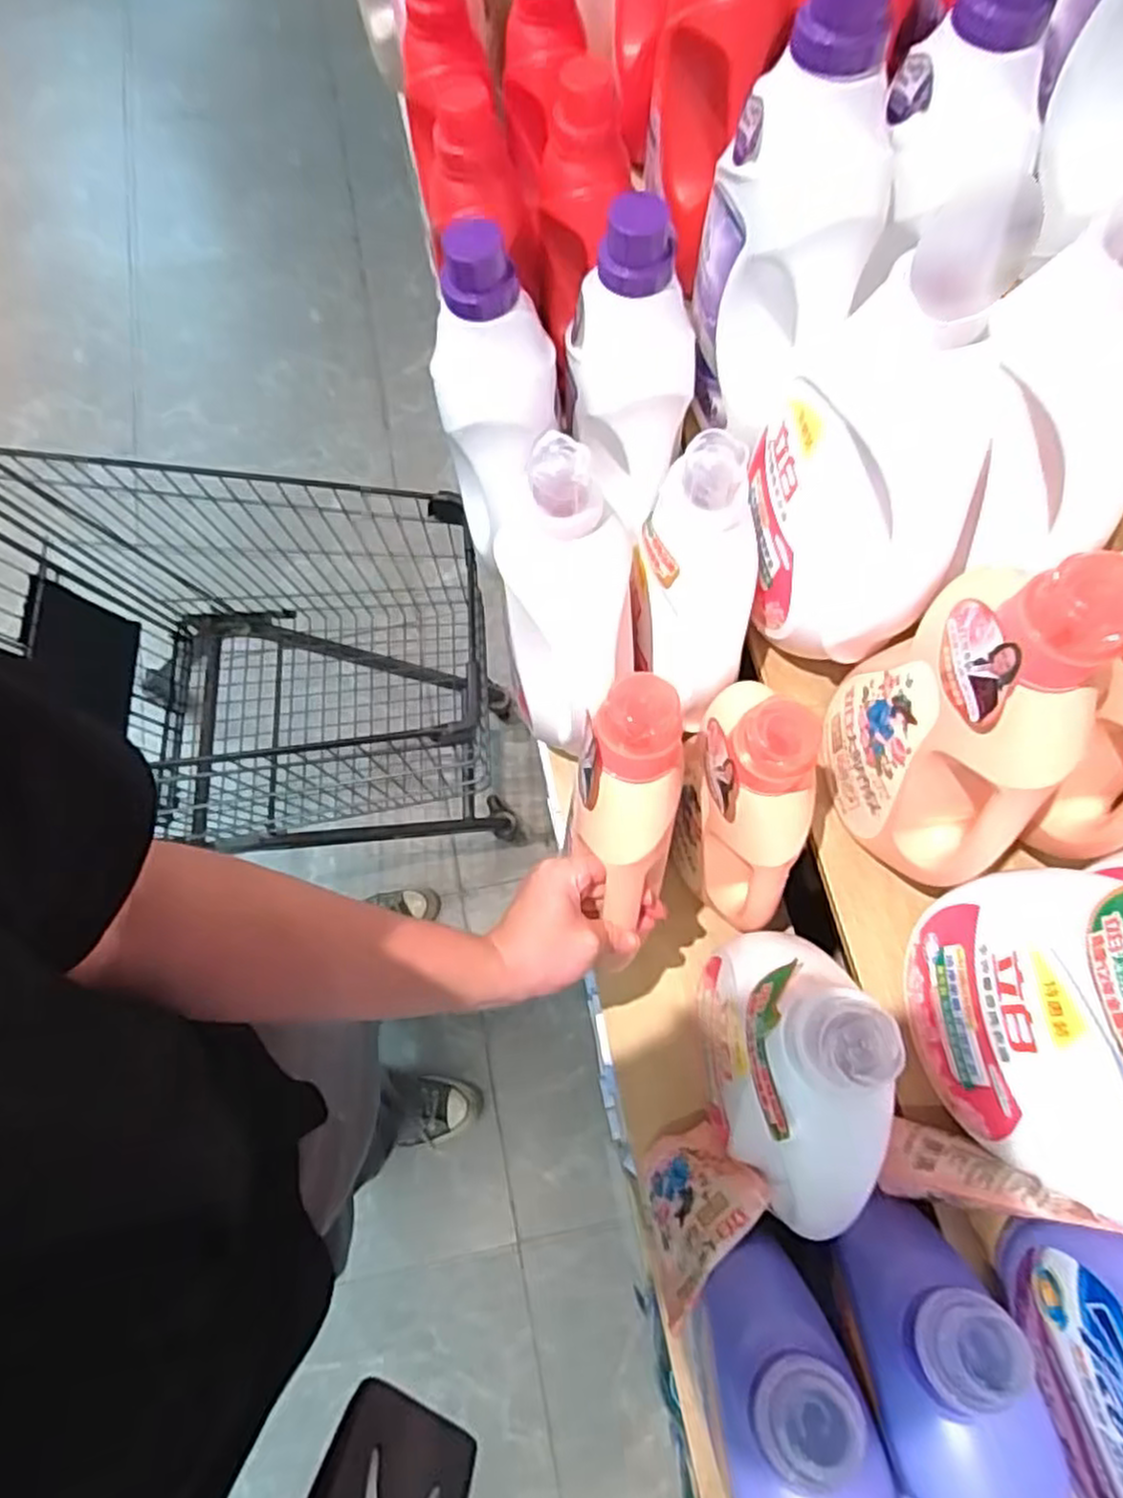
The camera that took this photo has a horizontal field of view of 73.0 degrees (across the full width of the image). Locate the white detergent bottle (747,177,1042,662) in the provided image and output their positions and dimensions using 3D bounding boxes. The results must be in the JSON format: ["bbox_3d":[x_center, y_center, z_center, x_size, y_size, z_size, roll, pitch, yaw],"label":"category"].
[{"bbox_3d":[0.208,-0.184,0.518,0.095,0.275,0.171,2,71,1],"label":"white detergent bottle"}]

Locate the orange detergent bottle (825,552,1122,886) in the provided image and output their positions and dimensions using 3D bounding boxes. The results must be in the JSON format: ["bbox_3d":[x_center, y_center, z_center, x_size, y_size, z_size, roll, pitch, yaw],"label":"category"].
[{"bbox_3d":[0.257,-0.014,0.498,0.066,0.275,0.177,-4,71,-1],"label":"orange detergent bottle"}]

